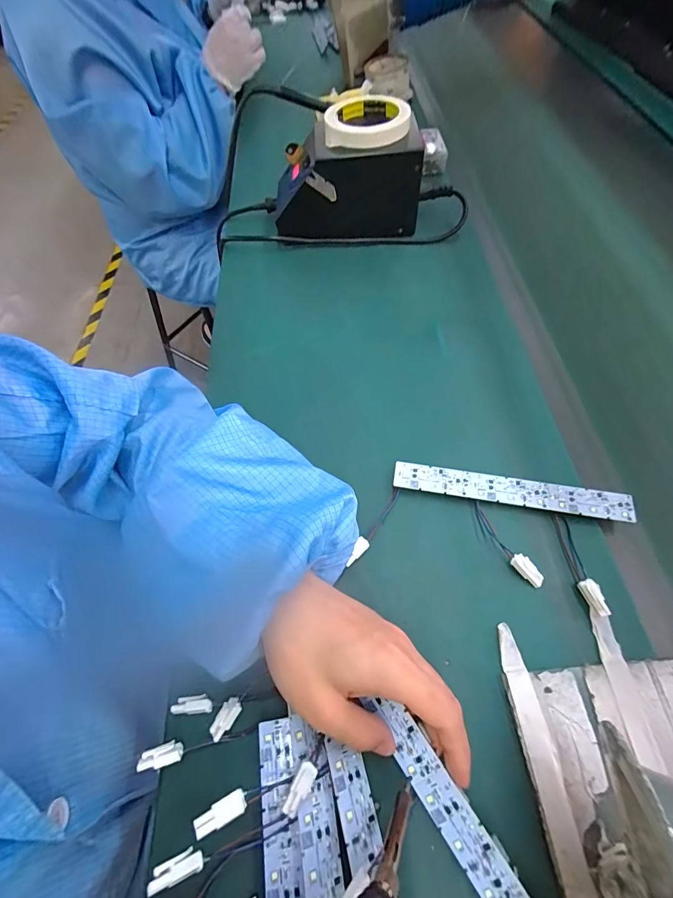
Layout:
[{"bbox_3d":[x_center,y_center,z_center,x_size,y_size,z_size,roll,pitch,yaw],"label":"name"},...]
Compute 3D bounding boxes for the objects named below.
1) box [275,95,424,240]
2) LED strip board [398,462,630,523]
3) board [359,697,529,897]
[{"bbox_3d":[0.009,-0.353,0.496,0.182,0.117,0.106,-4,60,0],"label":"box"},{"bbox_3d":[0.146,0.037,0.325,0.190,0.012,0.023,8,60,7],"label":"LED strip board"},{"bbox_3d":[0.077,0.223,0.212,0.024,0.004,0.172,-42,68,10],"label":"board"}]

